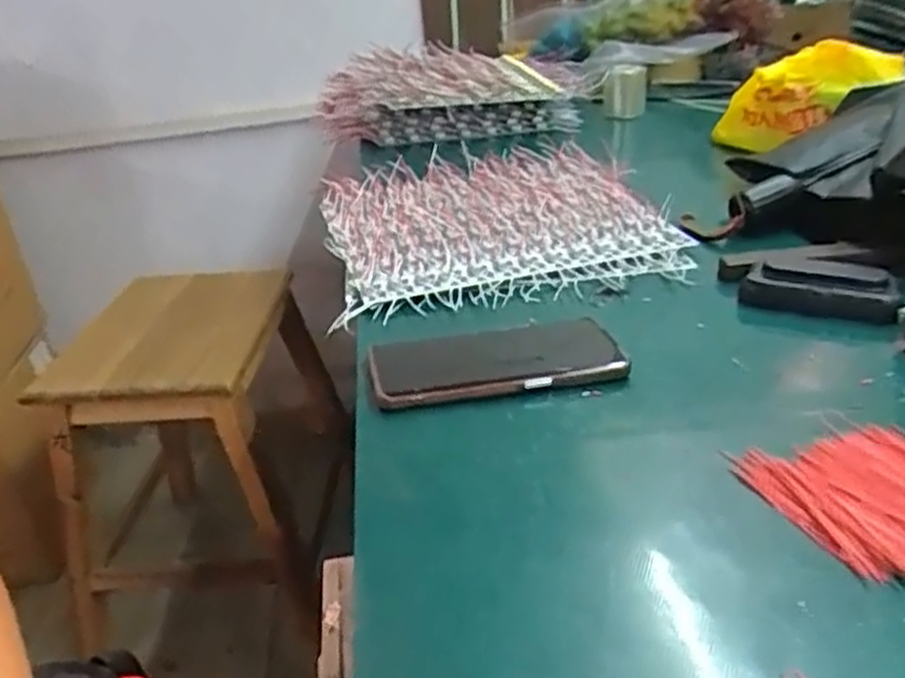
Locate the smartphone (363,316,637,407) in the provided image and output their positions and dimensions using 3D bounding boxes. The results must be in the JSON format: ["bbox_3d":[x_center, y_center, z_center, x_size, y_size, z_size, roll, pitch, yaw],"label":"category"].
[{"bbox_3d":[0.027,0.012,0.516,0.160,0.011,0.080,-8,30,-7],"label":"smartphone"}]

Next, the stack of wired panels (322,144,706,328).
[{"bbox_3d":[0.033,-0.116,0.751,0.305,0.041,0.320,-9,26,-6],"label":"stack of wired panels"}]

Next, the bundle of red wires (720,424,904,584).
[{"bbox_3d":[0.208,0.073,0.387,0.093,0.012,0.097,-16,28,-18],"label":"bundle of red wires"}]

